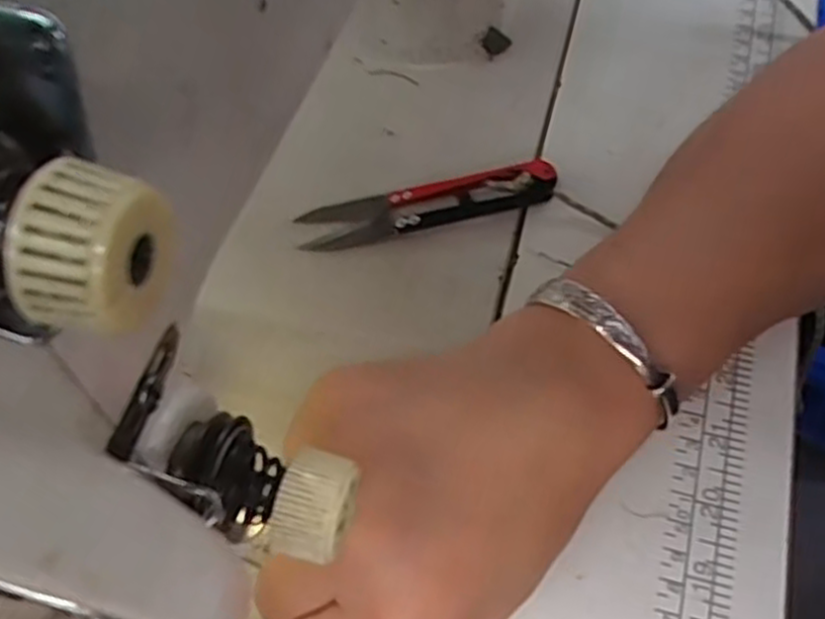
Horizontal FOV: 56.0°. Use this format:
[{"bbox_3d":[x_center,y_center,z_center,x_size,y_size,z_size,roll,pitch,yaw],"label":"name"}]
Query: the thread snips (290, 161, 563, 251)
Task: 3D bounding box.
[{"bbox_3d":[0.006,-0.044,0.318,0.104,0.013,0.020,-10,63,-5],"label":"thread snips"}]

